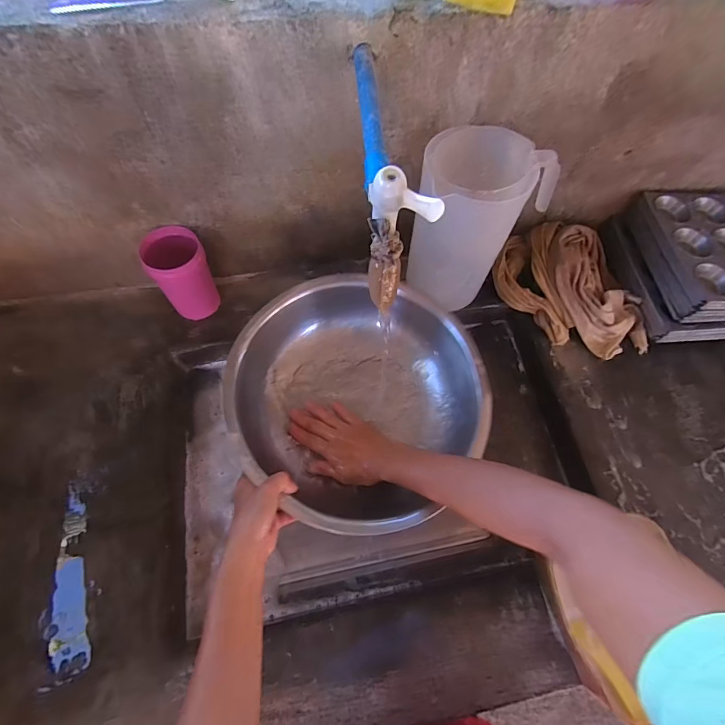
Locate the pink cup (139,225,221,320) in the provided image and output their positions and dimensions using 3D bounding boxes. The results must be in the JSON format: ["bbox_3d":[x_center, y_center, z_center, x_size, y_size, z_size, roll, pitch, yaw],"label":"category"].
[{"bbox_3d":[-0.276,-0.129,0.637,0.085,0.149,0.086,1,65,-2],"label":"pink cup"}]

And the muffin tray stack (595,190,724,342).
[{"bbox_3d":[0.651,-0.178,0.723,0.342,0.115,0.267,-5,65,-5],"label":"muffin tray stack"}]

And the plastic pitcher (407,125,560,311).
[{"bbox_3d":[0.170,-0.217,0.623,0.166,0.230,0.146,27,67,10],"label":"plastic pitcher"}]

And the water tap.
[{"bbox_3d":[0.022,-0.201,0.405,0.051,0.107,0.282,-4,65,-5],"label":"water tap"}]

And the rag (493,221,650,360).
[{"bbox_3d":[0.383,-0.138,0.707,0.291,0.090,0.213,21,66,7],"label":"rag"}]

